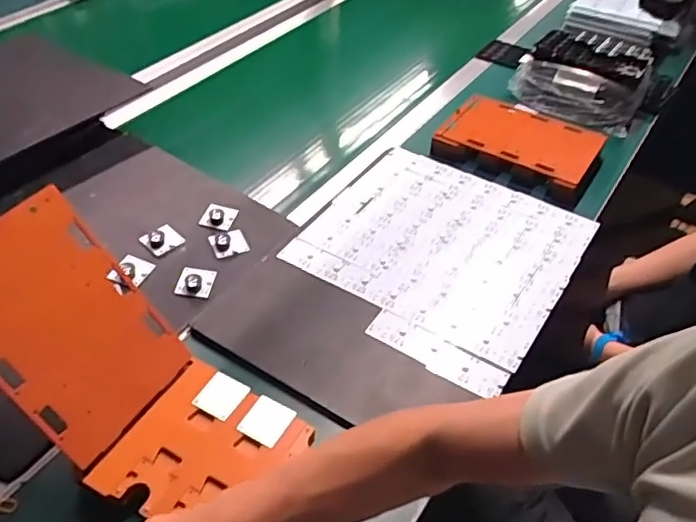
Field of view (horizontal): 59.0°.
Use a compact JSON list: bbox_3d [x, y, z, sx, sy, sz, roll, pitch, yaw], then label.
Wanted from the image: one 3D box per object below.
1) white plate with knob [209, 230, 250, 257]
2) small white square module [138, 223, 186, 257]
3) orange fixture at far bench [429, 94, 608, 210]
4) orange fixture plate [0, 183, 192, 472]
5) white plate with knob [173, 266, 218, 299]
[{"bbox_3d":[-0.170,-0.027,0.879,0.051,0.012,0.040,-13,48,-16],"label":"white plate with knob"},{"bbox_3d":[-0.262,-0.033,0.870,0.041,0.022,0.046,31,51,24],"label":"small white square module"},{"bbox_3d":[0.294,-0.200,1.048,0.258,0.044,0.178,28,50,22],"label":"orange fixture at far bench"},{"bbox_3d":[-0.279,0.064,0.615,0.013,0.237,0.160,-9,31,46],"label":"orange fixture plate"},{"bbox_3d":[-0.204,0.026,0.828,0.047,0.015,0.047,9,46,5],"label":"white plate with knob"}]

